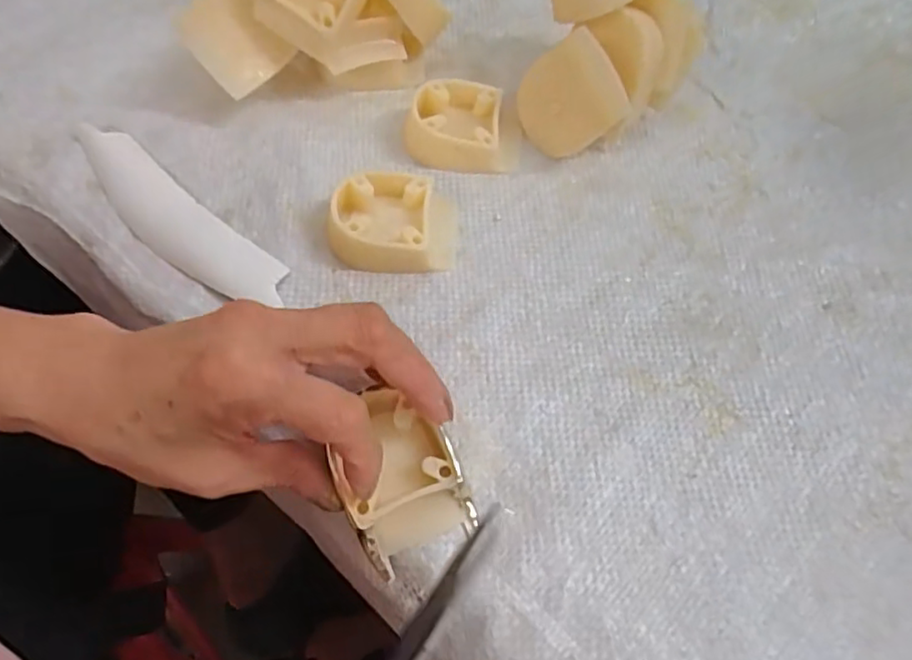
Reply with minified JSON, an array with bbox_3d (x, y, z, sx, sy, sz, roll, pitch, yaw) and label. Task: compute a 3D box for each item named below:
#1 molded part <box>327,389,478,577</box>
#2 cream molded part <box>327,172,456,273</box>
[{"bbox_3d":[-0.023,0.057,0.246,0.045,0.022,0.063,-22,74,-8],"label":"molded part"},{"bbox_3d":[-0.030,-0.053,0.300,0.058,0.022,0.045,-2,63,-2],"label":"cream molded part"}]

